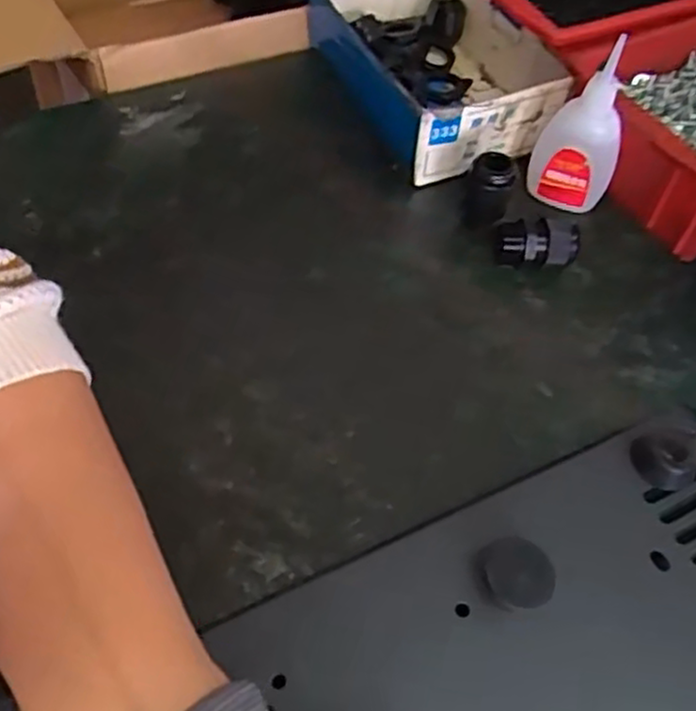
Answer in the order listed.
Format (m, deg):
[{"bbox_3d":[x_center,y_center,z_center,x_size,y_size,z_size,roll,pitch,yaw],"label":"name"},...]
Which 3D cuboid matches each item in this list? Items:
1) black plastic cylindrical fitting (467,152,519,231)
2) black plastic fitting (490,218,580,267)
[{"bbox_3d":[0.077,-0.089,0.409,0.024,0.041,0.022,18,55,8],"label":"black plastic cylindrical fitting"},{"bbox_3d":[0.101,-0.059,0.400,0.044,0.023,0.019,-1,54,-5],"label":"black plastic fitting"}]

